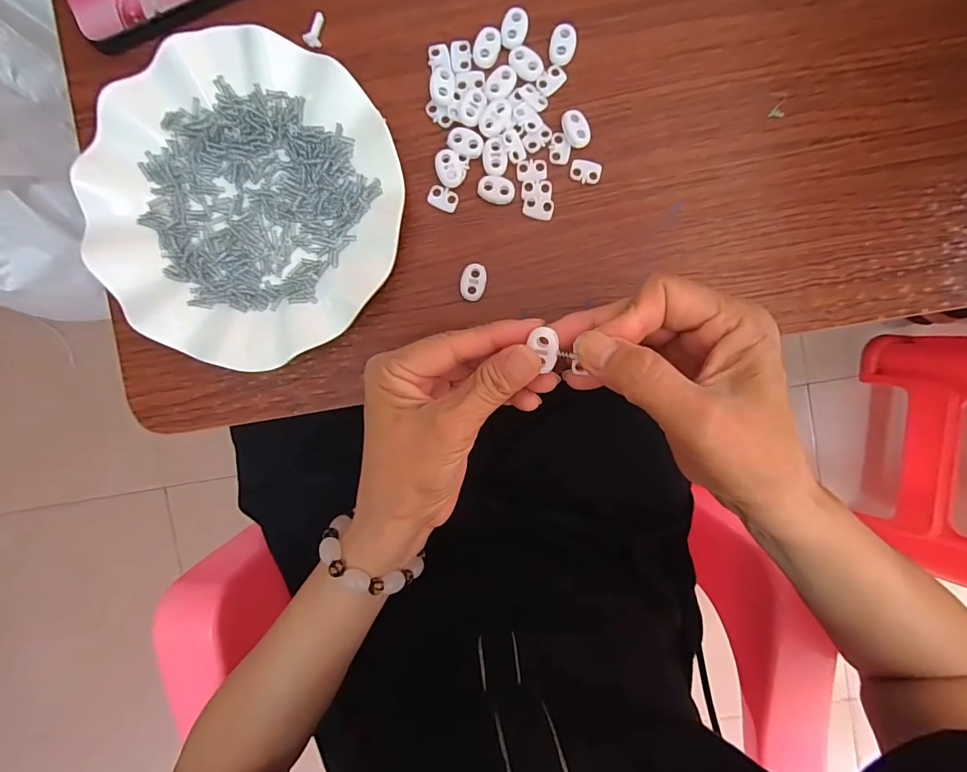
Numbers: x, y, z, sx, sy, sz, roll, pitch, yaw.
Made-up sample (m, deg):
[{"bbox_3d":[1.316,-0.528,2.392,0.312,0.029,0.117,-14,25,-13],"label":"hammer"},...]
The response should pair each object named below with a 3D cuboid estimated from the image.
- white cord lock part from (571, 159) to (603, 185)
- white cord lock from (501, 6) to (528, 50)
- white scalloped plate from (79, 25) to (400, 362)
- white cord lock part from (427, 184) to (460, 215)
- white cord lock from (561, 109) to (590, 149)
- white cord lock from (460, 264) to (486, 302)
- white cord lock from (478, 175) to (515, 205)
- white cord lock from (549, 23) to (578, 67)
[{"bbox_3d":[0.064,-0.133,0.274,0.019,0.004,0.013,9,93,0],"label":"white cord lock part"},{"bbox_3d":[0.019,-0.217,0.269,0.015,0.004,0.023,14,93,0],"label":"white cord lock"},{"bbox_3d":[-0.142,-0.107,0.264,0.183,0.024,0.179,0,93,1],"label":"white scalloped plate"},{"bbox_3d":[-0.025,-0.117,0.277,0.019,0.004,0.013,29,93,-1],"label":"white cord lock part"},{"bbox_3d":[0.057,-0.157,0.271,0.014,0.006,0.023,-25,93,2],"label":"white cord lock"},{"bbox_3d":[-0.006,-0.065,0.277,0.014,0.005,0.022,13,93,0],"label":"white cord lock"},{"bbox_3d":[0.008,-0.122,0.274,0.022,0.004,0.016,9,93,0],"label":"white cord lock"},{"bbox_3d":[0.049,-0.208,0.269,0.016,0.006,0.022,16,93,0],"label":"white cord lock"}]

